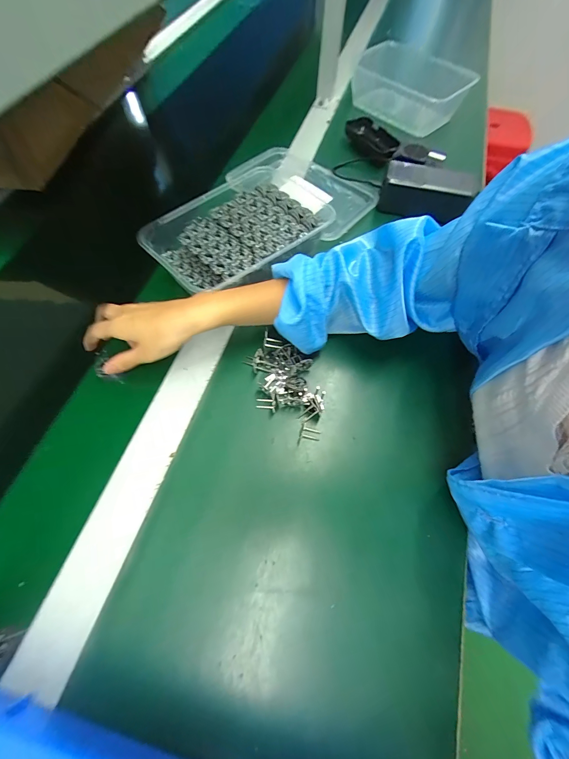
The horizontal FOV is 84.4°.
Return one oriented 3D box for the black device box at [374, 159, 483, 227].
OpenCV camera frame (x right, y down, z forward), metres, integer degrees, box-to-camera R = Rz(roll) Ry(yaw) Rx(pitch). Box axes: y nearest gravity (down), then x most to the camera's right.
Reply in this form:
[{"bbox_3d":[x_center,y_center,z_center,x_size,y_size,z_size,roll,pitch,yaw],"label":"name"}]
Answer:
[{"bbox_3d":[0.215,-0.285,0.478,0.130,0.050,0.059,14,64,5],"label":"black device box"}]

